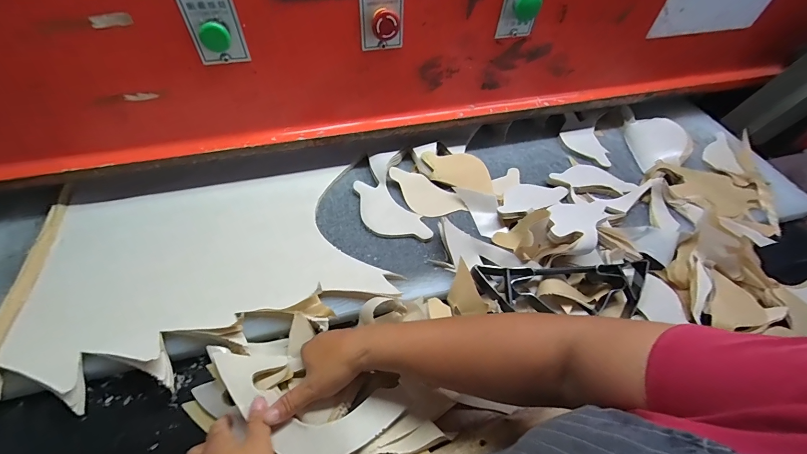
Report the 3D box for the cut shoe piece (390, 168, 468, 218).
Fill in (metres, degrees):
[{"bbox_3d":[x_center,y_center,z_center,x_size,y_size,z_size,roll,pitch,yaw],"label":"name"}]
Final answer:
[{"bbox_3d":[0.041,-0.067,0.622,0.134,0.031,0.073,40,60,22],"label":"cut shoe piece"}]

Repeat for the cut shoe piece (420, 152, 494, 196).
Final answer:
[{"bbox_3d":[0.103,-0.109,0.634,0.137,0.018,0.069,16,82,3],"label":"cut shoe piece"}]

